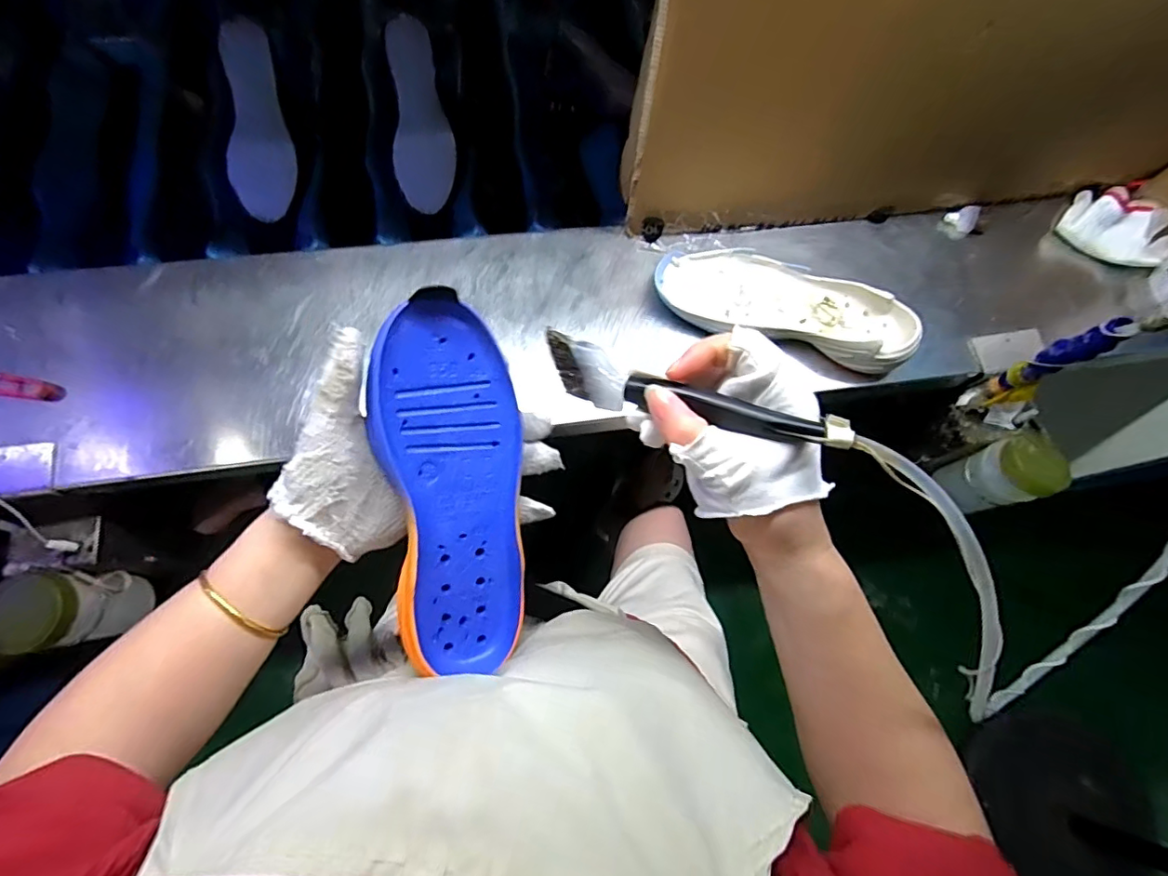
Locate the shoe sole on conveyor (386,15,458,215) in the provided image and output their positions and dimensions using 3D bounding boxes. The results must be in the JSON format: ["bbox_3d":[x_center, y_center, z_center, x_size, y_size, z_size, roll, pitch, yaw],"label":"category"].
[{"bbox_3d":[-0.201,-0.399,0.668,0.072,0.019,0.214,-5,102,-5],"label":"shoe sole on conveyor"}]

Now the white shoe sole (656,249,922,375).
[{"bbox_3d":[0.221,-0.147,0.601,0.274,0.043,0.102,14,71,0],"label":"white shoe sole"}]

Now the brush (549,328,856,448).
[{"bbox_3d":[0.052,-0.022,0.279,0.158,0.028,0.022,17,69,23],"label":"brush"}]

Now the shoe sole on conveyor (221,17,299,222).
[{"bbox_3d":[-0.395,-0.380,0.651,0.070,0.011,0.219,-6,99,-26],"label":"shoe sole on conveyor"}]

